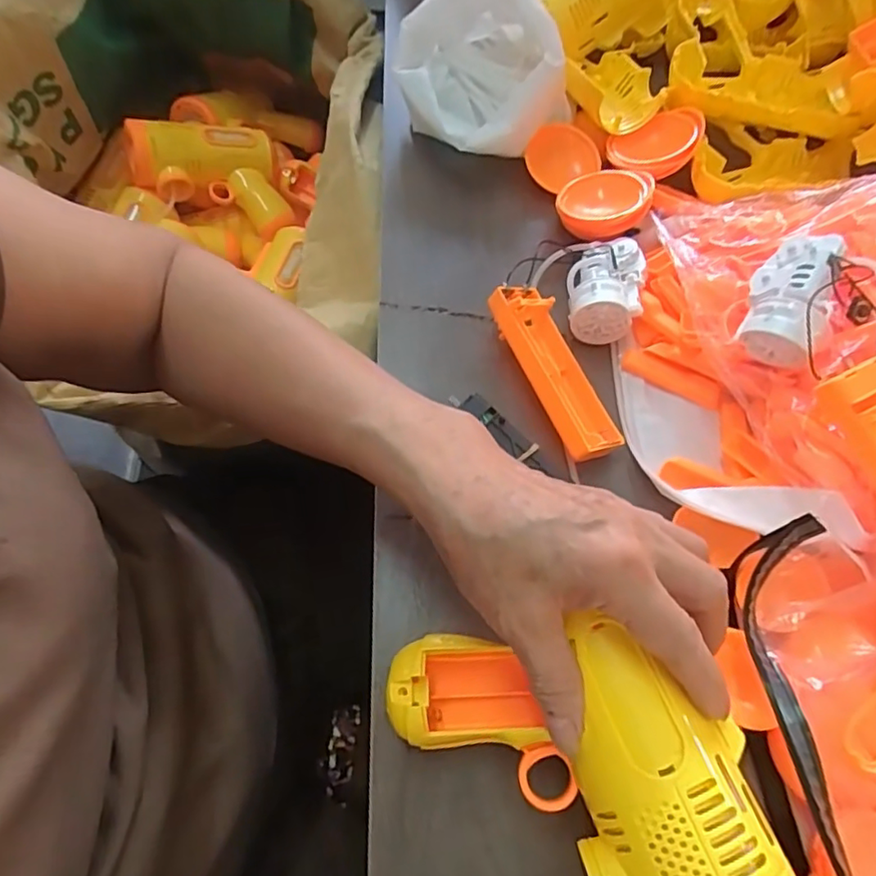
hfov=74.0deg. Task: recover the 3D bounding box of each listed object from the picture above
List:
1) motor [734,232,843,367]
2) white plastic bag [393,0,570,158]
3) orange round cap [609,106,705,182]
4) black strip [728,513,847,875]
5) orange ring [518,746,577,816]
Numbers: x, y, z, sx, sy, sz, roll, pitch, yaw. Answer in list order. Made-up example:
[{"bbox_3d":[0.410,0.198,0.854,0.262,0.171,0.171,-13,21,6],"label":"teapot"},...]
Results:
[{"bbox_3d":[0.186,-0.073,0.304,0.039,0.036,0.067,24,66,9],"label":"motor"},{"bbox_3d":[0.030,-0.256,0.401,0.115,0.067,0.112,-12,66,-8],"label":"white plastic bag"},{"bbox_3d":[0.156,-0.206,0.411,0.062,0.022,0.047,-29,55,16],"label":"orange round cap"},{"bbox_3d":[0.154,0.161,0.220,0.042,0.043,0.255,-3,65,-4],"label":"black strip"},{"bbox_3d":[0.045,0.141,0.241,0.023,0.004,0.025,-1,68,3],"label":"orange ring"}]

